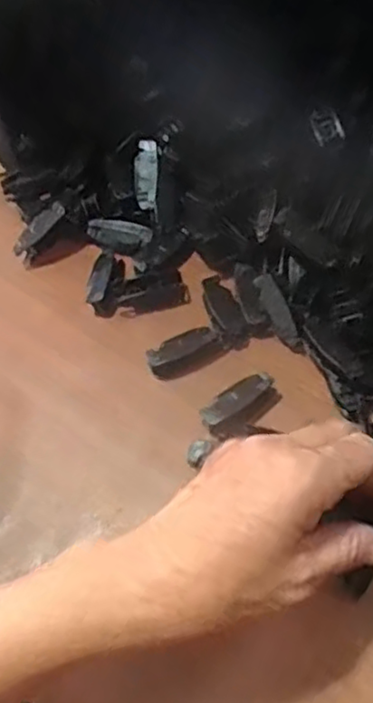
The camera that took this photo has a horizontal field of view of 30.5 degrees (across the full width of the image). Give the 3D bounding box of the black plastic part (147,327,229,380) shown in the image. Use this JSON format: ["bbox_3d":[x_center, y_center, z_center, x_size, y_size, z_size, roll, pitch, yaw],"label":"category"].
[{"bbox_3d":[0.000,0.001,0.435,0.049,0.019,0.018,-24,56,-11],"label":"black plastic part"}]

